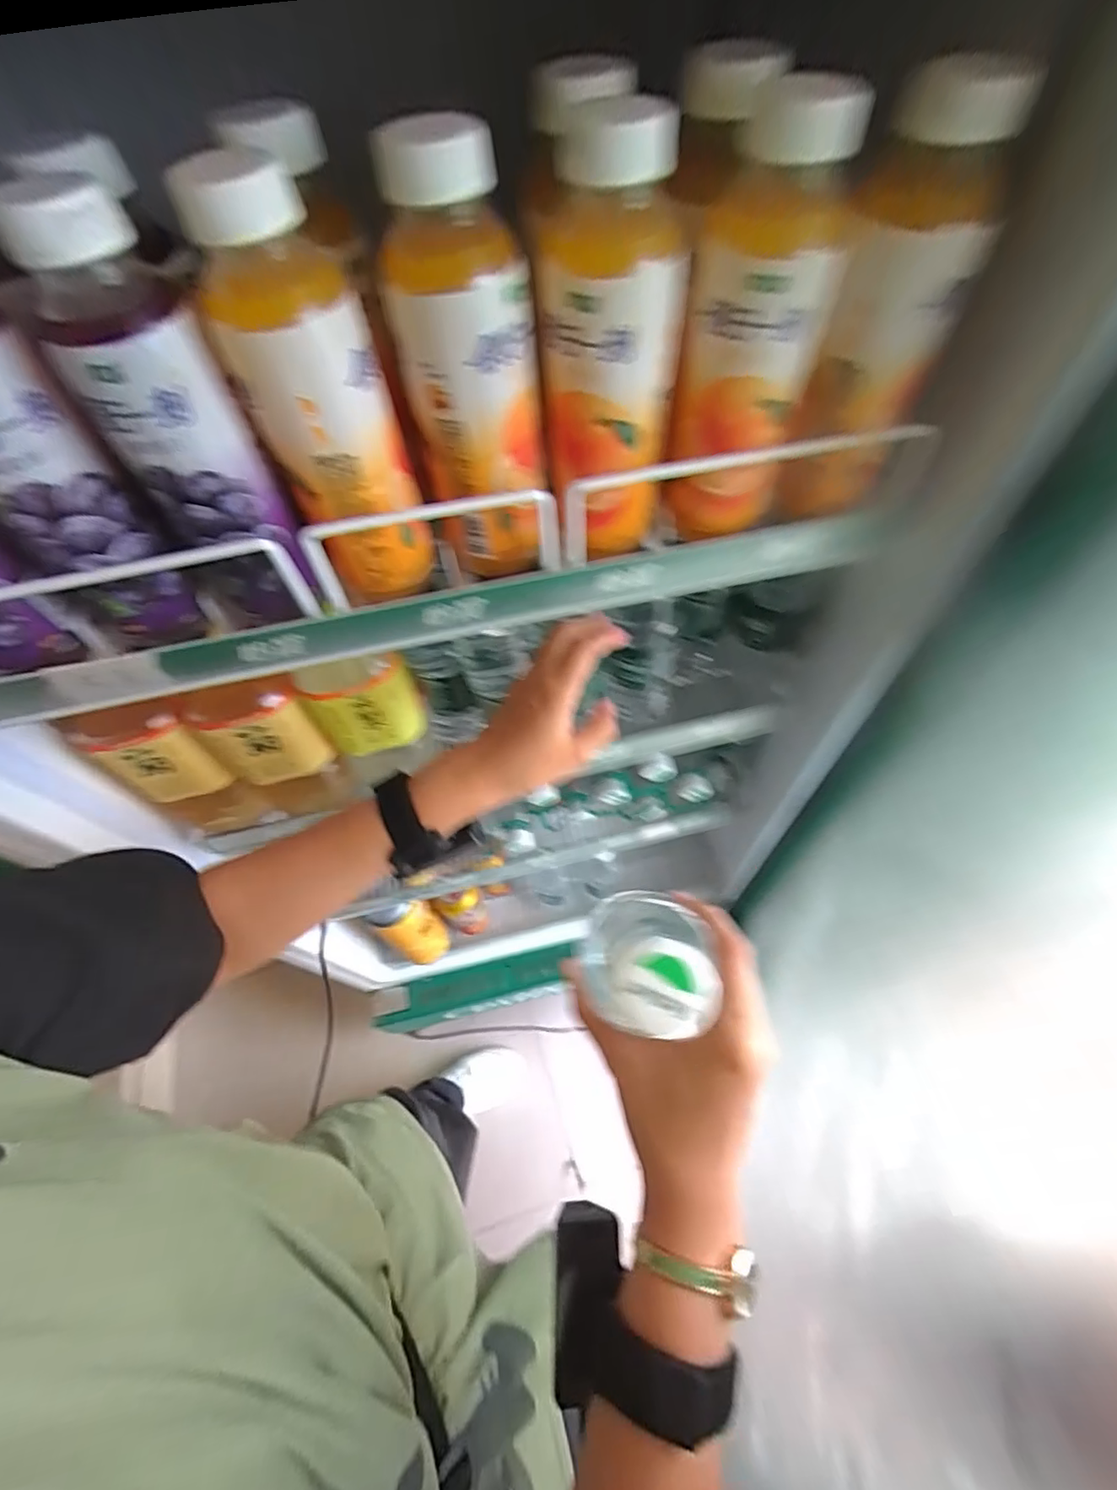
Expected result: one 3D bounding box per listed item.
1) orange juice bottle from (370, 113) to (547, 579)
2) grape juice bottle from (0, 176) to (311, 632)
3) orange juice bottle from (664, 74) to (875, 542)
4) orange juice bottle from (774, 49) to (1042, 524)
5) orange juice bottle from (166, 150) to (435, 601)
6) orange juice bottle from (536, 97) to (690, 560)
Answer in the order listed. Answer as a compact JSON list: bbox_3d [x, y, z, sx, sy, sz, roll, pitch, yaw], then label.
[{"bbox_3d":[-0.042,-0.171,0.285,0.063,0.191,0.061,-14,60,-4],"label":"orange juice bottle"},{"bbox_3d":[-0.173,-0.134,0.272,0.061,0.183,0.054,-36,64,-16],"label":"grape juice bottle"},{"bbox_3d":[0.094,-0.190,0.288,0.064,0.178,0.068,8,61,9],"label":"orange juice bottle"},{"bbox_3d":[0.161,-0.197,0.289,0.055,0.181,0.061,22,64,16],"label":"orange juice bottle"},{"bbox_3d":[-0.109,-0.154,0.279,0.060,0.181,0.054,-16,60,-5],"label":"orange juice bottle"},{"bbox_3d":[0.027,-0.191,0.295,0.063,0.176,0.070,4,60,6],"label":"orange juice bottle"}]

